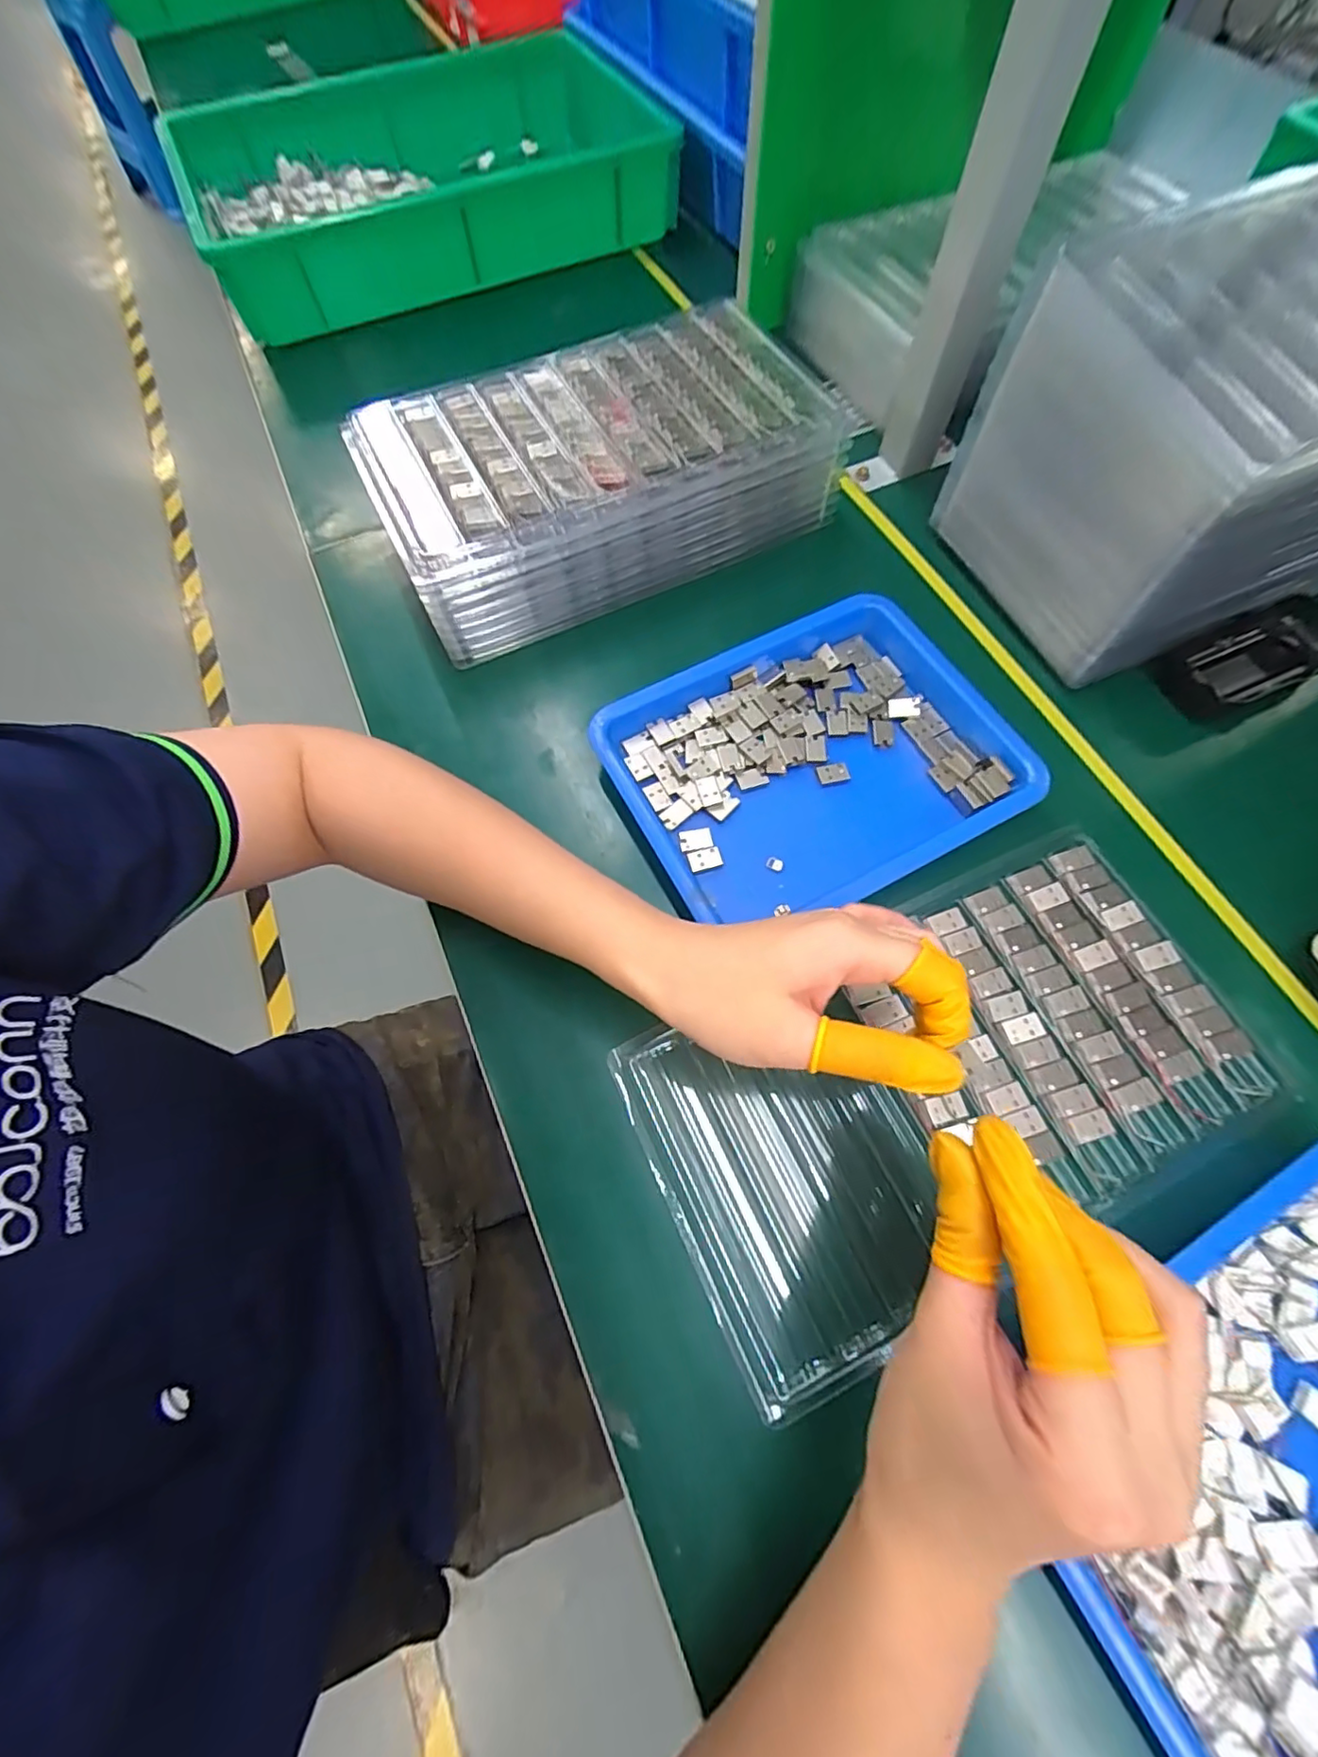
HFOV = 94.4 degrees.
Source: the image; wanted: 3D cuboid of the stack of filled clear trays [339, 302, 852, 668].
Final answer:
[{"bbox_3d":[-0.041,-0.280,0.428,0.287,0.085,0.171,-26,70,-7],"label":"stack of filled clear trays"}]

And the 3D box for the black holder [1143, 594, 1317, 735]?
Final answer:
[{"bbox_3d":[0.364,-0.132,0.375,0.093,0.034,0.055,-25,69,-7],"label":"black holder"}]

